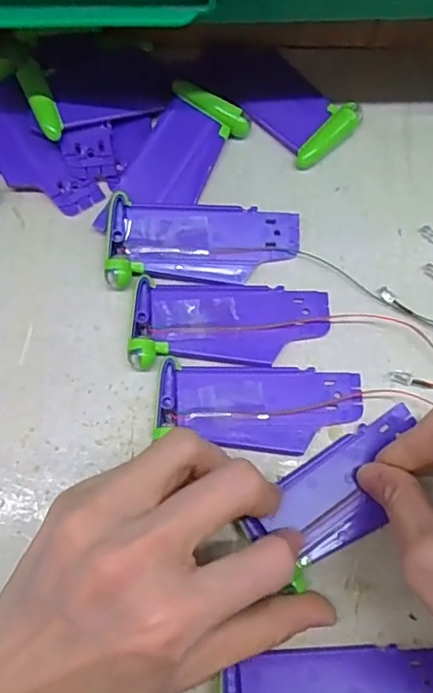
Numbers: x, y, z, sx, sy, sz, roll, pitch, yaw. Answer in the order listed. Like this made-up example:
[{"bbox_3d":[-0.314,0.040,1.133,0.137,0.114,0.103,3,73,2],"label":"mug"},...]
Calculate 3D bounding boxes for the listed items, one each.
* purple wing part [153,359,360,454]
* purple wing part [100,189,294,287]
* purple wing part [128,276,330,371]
[{"bbox_3d":[0.019,0.027,0.244,0.088,0.007,0.037,4,74,0],"label":"purple wing part"},{"bbox_3d":[-0.006,-0.048,0.263,0.088,0.011,0.040,2,74,0],"label":"purple wing part"},{"bbox_3d":[0.007,-0.010,0.254,0.088,0.008,0.040,3,74,0],"label":"purple wing part"}]

